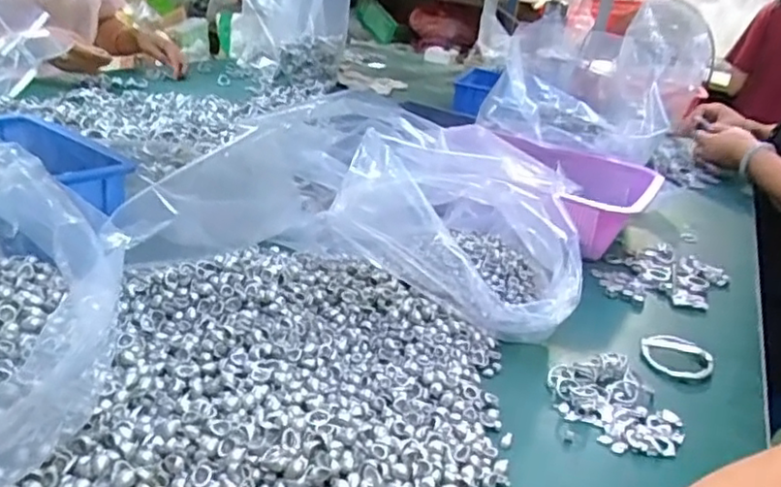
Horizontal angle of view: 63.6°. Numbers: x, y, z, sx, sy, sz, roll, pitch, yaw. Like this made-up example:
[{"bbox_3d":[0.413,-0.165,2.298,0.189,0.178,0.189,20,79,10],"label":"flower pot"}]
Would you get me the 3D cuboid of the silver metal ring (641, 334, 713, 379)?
[{"bbox_3d":[0.258,0.098,0.566,0.058,0.006,0.061,6,25,-3],"label":"silver metal ring"}]

